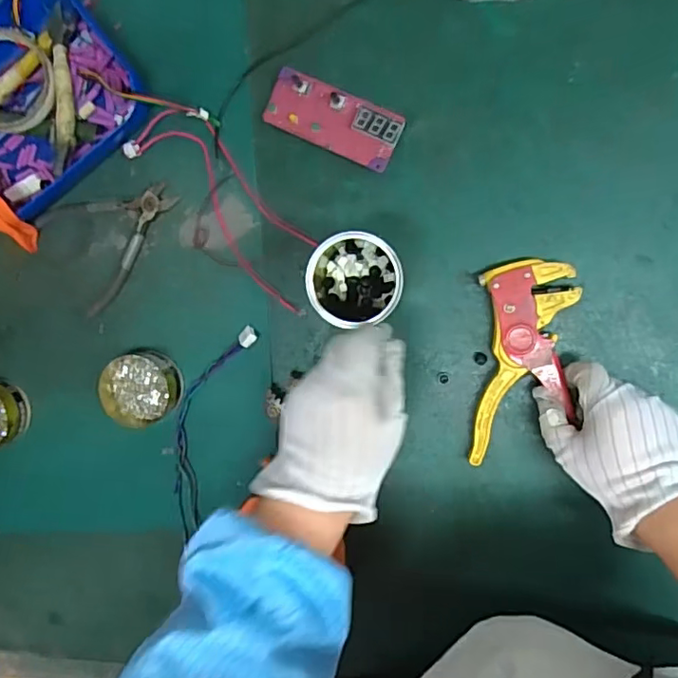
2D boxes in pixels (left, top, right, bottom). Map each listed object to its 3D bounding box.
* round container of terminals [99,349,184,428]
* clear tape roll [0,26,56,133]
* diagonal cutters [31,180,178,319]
[{"bbox_3d":[-0.179,0.044,0.522,0.074,0.021,0.065,-18,91,10],"label":"round container of terminals"},{"bbox_3d":[-0.293,-0.225,0.501,0.077,0.023,0.090,-35,88,10],"label":"clear tape roll"},{"bbox_3d":[-0.203,-0.098,0.523,0.123,0.005,0.102,-34,88,10],"label":"diagonal cutters"}]

